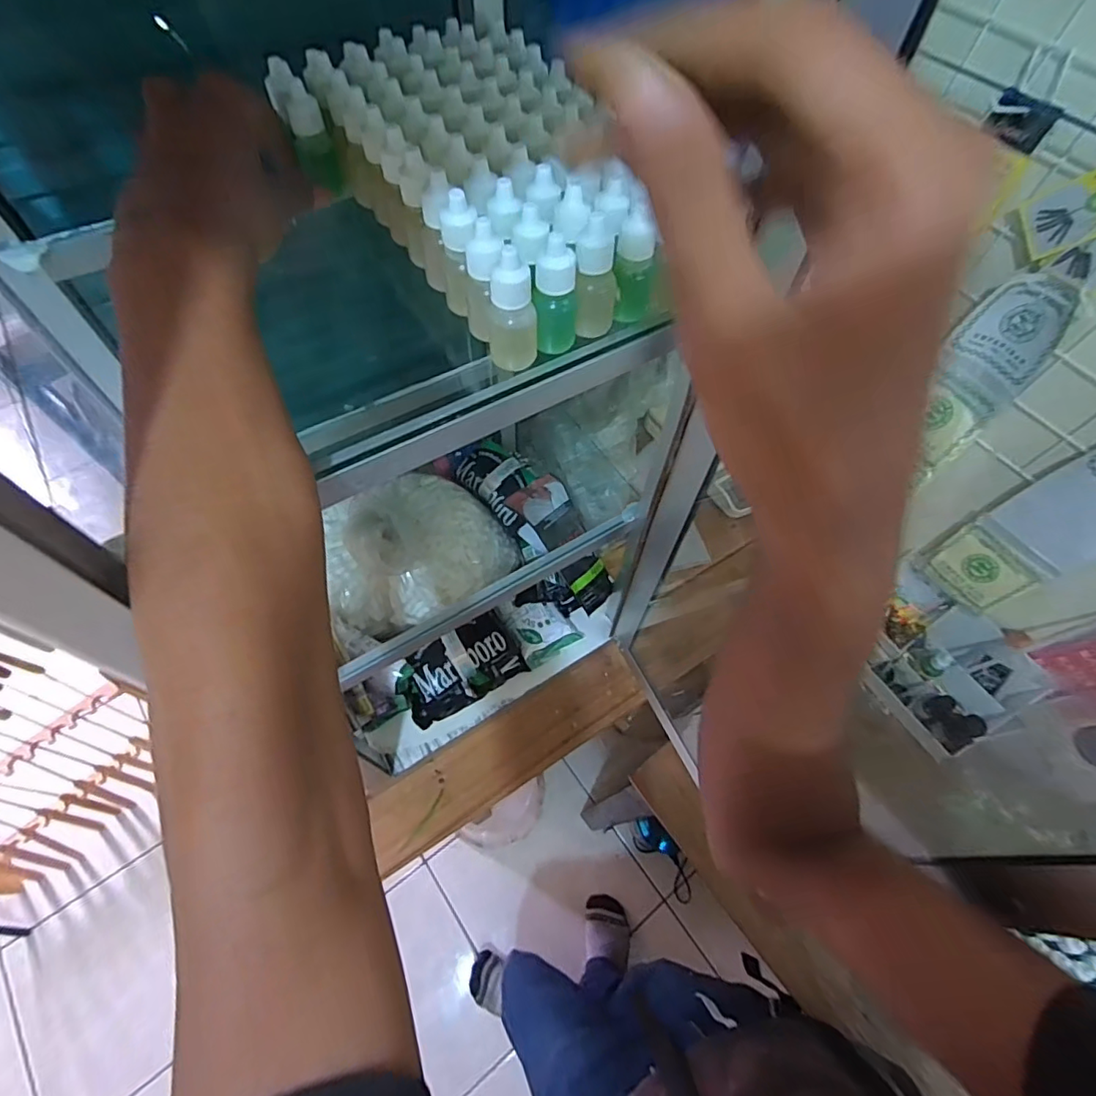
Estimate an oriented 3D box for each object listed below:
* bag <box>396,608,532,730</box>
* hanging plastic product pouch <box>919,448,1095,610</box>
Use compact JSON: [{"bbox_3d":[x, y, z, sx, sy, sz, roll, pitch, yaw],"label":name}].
[{"bbox_3d":[-0.096,0.124,0.595,0.137,0.058,0.081,-27,66,-18],"label":"bag"},{"bbox_3d":[0.530,-0.029,0.569,0.040,0.304,0.099,-25,66,-16],"label":"hanging plastic product pouch"}]

